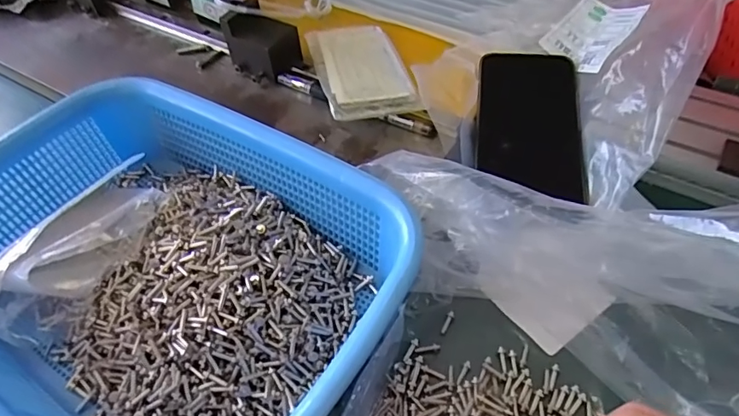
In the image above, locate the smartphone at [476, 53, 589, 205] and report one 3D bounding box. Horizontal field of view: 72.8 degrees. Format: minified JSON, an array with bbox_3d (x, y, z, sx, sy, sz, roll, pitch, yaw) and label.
[{"bbox_3d":[0.124,-0.070,0.390,0.075,0.005,0.140,3,61,8],"label":"smartphone"}]

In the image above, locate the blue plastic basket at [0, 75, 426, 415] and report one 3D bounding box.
[{"bbox_3d":[-0.128,0.036,0.295,0.286,0.061,0.200,23,57,21],"label":"blue plastic basket"}]

